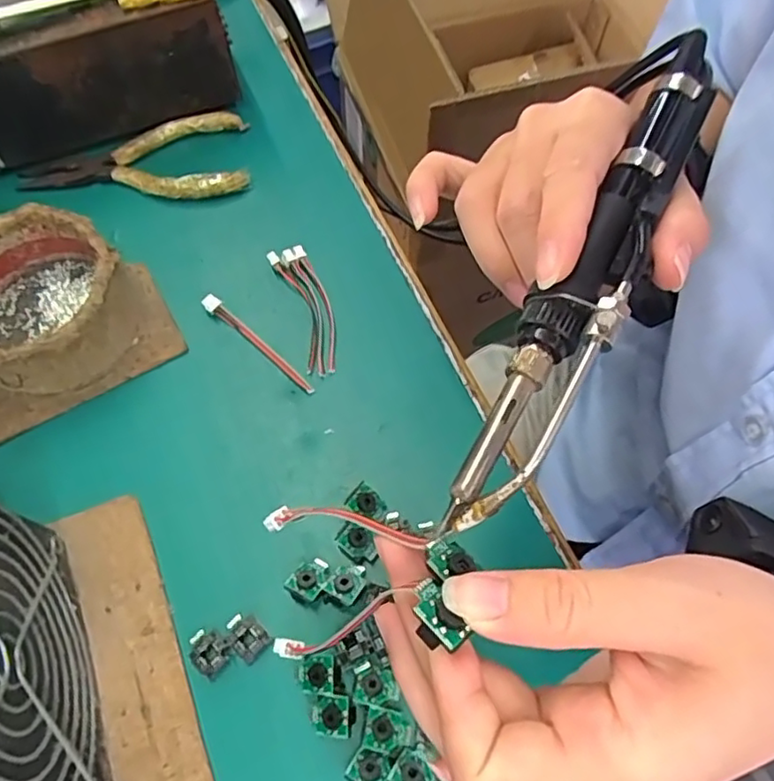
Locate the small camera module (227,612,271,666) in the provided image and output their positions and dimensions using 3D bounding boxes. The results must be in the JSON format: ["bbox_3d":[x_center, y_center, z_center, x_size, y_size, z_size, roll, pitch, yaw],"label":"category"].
[{"bbox_3d":[-0.058,0.100,0.256,0.013,0.004,0.019,-41,72,-17],"label":"small camera module"}]

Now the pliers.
[{"bbox_3d":[-0.146,-0.131,0.363,0.128,0.013,0.057,-8,65,-4],"label":"pliers"}]

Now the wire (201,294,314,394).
[{"bbox_3d":[-0.064,-0.025,0.314,0.074,0.008,0.008,38,70,16],"label":"wire"}]

